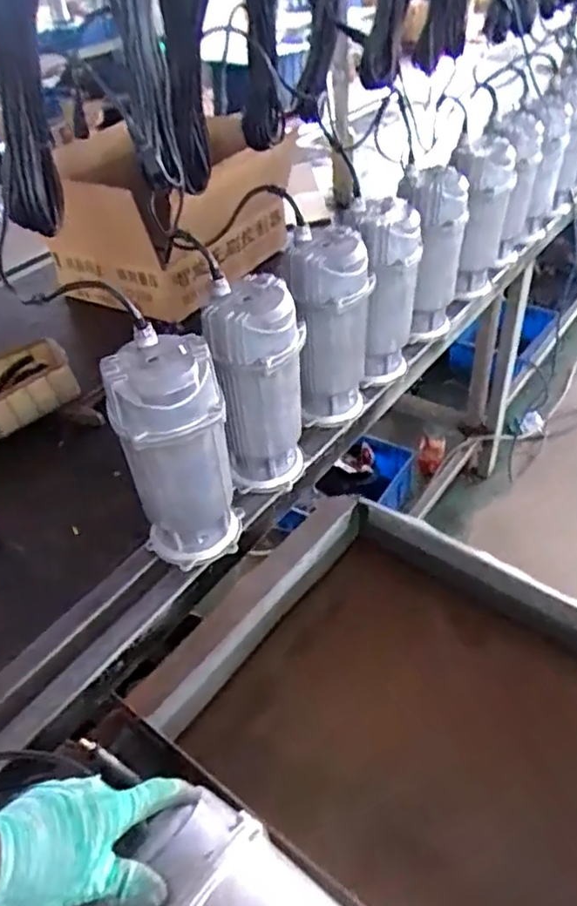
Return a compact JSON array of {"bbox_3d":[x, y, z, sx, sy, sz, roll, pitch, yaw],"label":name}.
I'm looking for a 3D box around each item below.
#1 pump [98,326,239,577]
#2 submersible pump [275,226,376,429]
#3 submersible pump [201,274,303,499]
[{"bbox_3d":[-0.135,0.013,0.807,0.122,0.307,0.104,-14,42,-10],"label":"pump"},{"bbox_3d":[0.065,-0.183,1.008,0.126,0.288,0.127,-1,41,5],"label":"submersible pump"},{"bbox_3d":[-0.039,-0.082,0.909,0.119,0.301,0.119,4,42,10],"label":"submersible pump"}]

